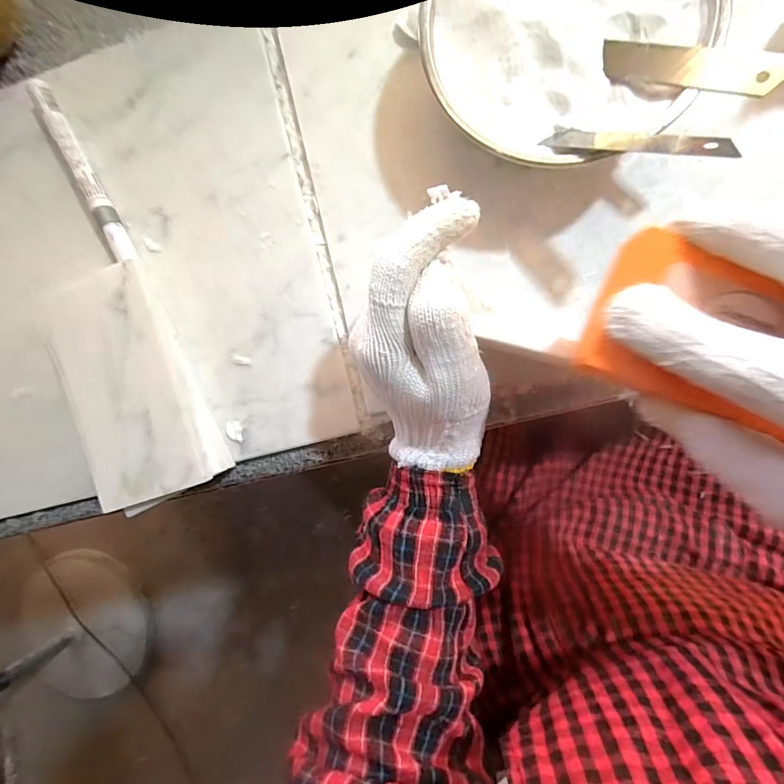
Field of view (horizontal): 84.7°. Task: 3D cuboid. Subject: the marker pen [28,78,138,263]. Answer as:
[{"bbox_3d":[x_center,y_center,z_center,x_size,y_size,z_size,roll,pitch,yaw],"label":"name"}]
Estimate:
[{"bbox_3d":[-0.212,-0.151,0.297,0.013,0.018,0.139,-28,88,4],"label":"marker pen"}]

